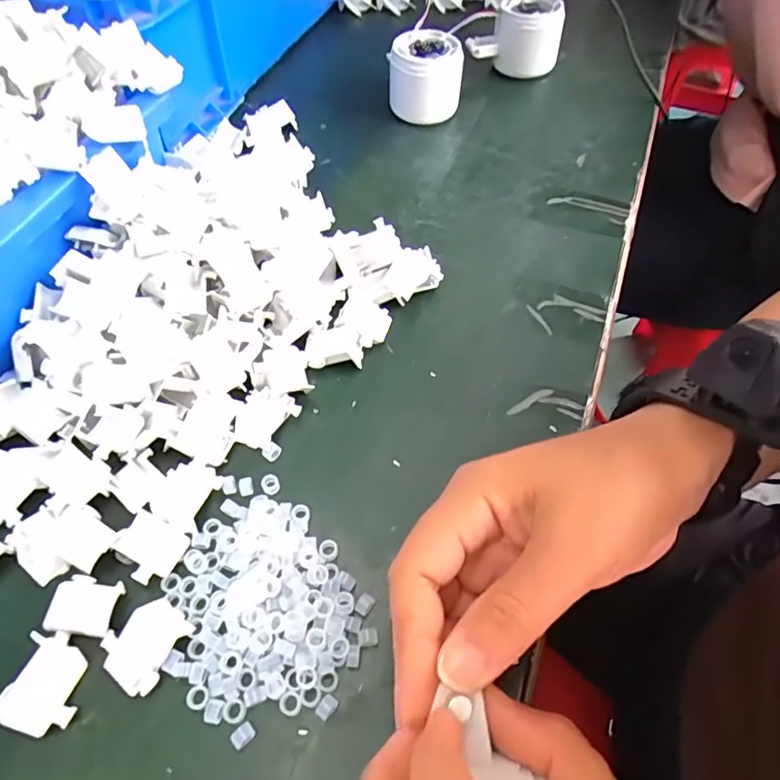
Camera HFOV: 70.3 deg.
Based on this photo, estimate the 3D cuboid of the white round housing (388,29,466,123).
[{"bbox_3d":[0.030,-0.260,0.459,0.058,0.052,0.058,1,56,-1],"label":"white round housing"}]

